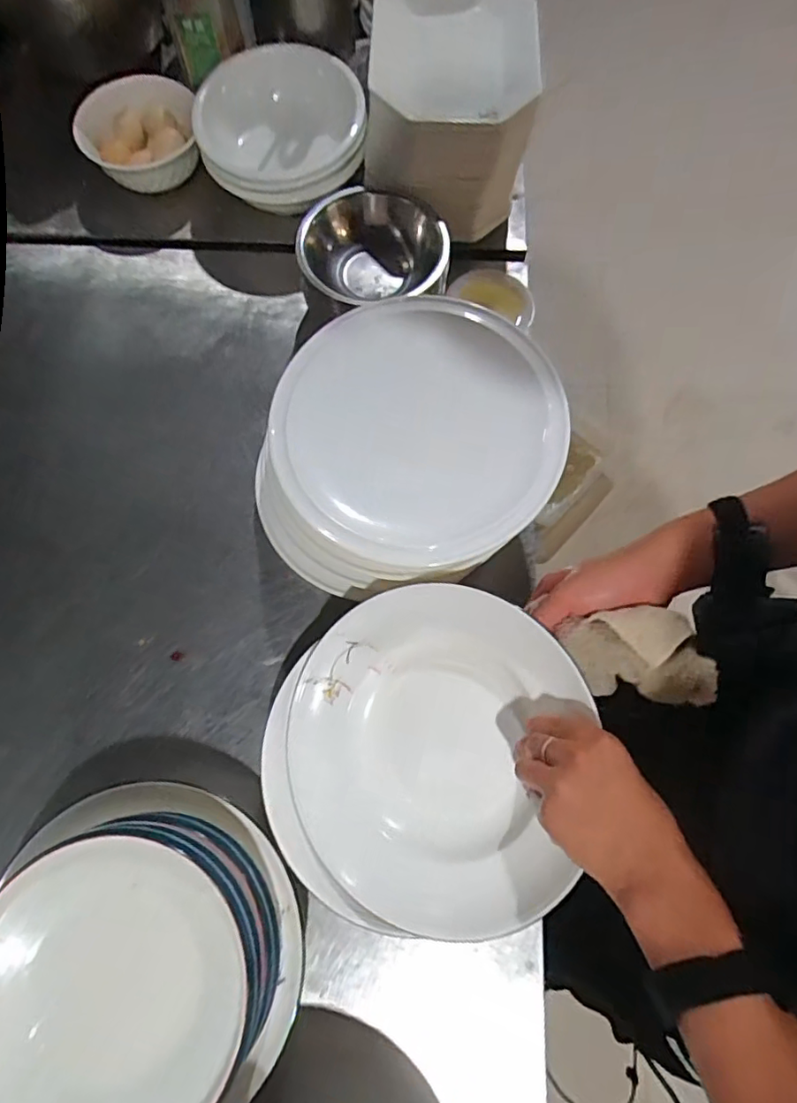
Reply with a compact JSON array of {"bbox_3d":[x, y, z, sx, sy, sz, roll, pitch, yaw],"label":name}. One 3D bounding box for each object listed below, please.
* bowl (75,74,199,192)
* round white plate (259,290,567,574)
[{"bbox_3d":[-0.365,-0.586,0.801,0.156,0.076,0.157,0,74,0],"label":"bowl"},{"bbox_3d":[0.022,-0.130,0.568,0.282,0.025,0.285,0,74,0],"label":"round white plate"}]

